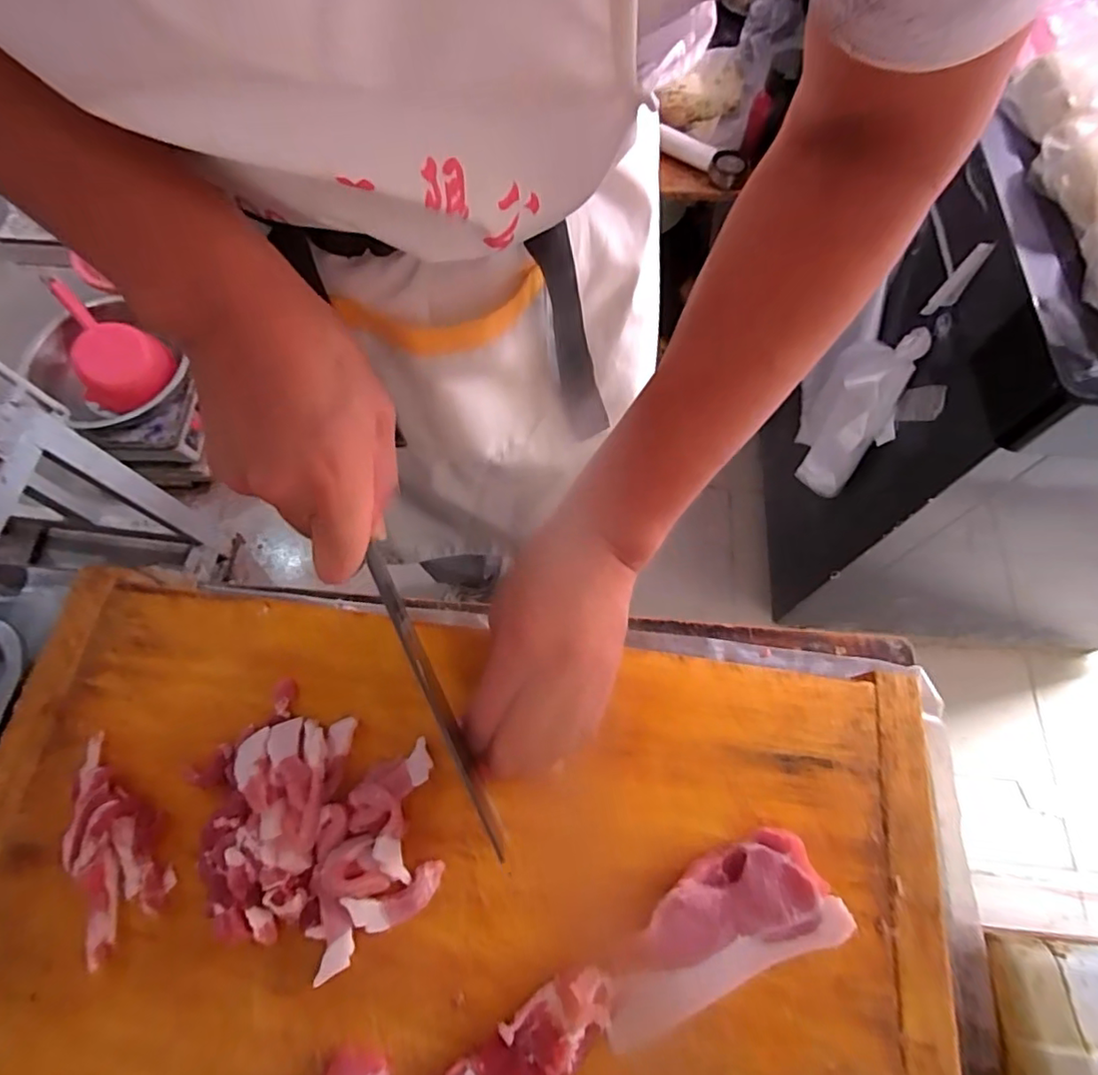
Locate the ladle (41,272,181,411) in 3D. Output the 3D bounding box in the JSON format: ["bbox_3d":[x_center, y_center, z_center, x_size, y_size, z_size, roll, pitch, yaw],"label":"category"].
[{"bbox_3d":[-0.980,-0.412,1.268,0.304,0.116,0.190,37,71,15],"label":"ladle"}]

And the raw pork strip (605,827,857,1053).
[{"bbox_3d":[0.085,0.213,0.314,0.136,0.042,0.060,-25,70,-9],"label":"raw pork strip"}]

